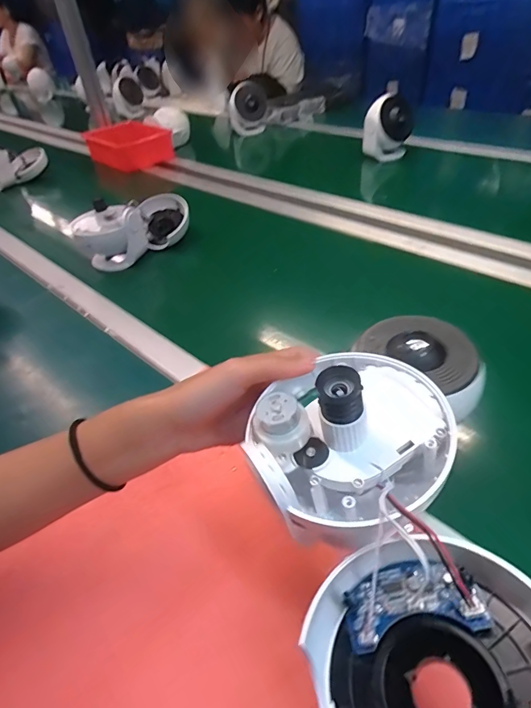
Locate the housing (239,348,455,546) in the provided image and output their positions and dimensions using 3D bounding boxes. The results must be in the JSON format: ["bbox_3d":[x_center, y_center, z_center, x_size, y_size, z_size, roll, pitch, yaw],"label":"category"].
[{"bbox_3d":[0.053,0.041,0.228,0.122,0.055,0.095,-33,56,-29],"label":"housing"}]

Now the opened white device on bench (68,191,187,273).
[{"bbox_3d":[-0.249,-0.240,0.767,0.207,0.102,0.110,-26,52,-24],"label":"opened white device on bench"}]

